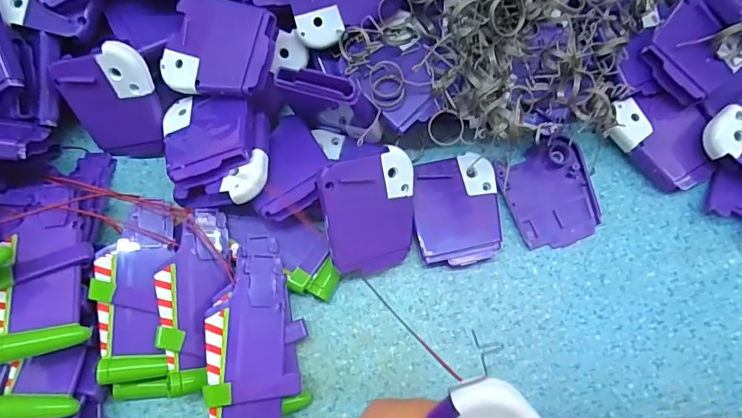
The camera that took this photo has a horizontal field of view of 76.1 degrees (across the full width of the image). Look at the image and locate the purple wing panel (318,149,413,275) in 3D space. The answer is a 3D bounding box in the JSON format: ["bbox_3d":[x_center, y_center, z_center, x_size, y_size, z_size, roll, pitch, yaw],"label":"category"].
[{"bbox_3d":[0.001,0.003,0.251,0.052,0.004,0.061,-14,105,-22],"label":"purple wing panel"}]

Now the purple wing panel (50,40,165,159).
[{"bbox_3d":[-0.141,-0.056,0.264,0.049,0.062,0.008,-10,37,11],"label":"purple wing panel"}]

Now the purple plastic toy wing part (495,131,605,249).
[{"bbox_3d":[0.104,-0.009,0.274,0.052,0.008,0.059,-21,75,-6],"label":"purple plastic toy wing part"}]

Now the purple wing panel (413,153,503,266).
[{"bbox_3d":[0.048,0.001,0.270,0.047,0.011,0.062,-1,73,-1],"label":"purple wing panel"}]

